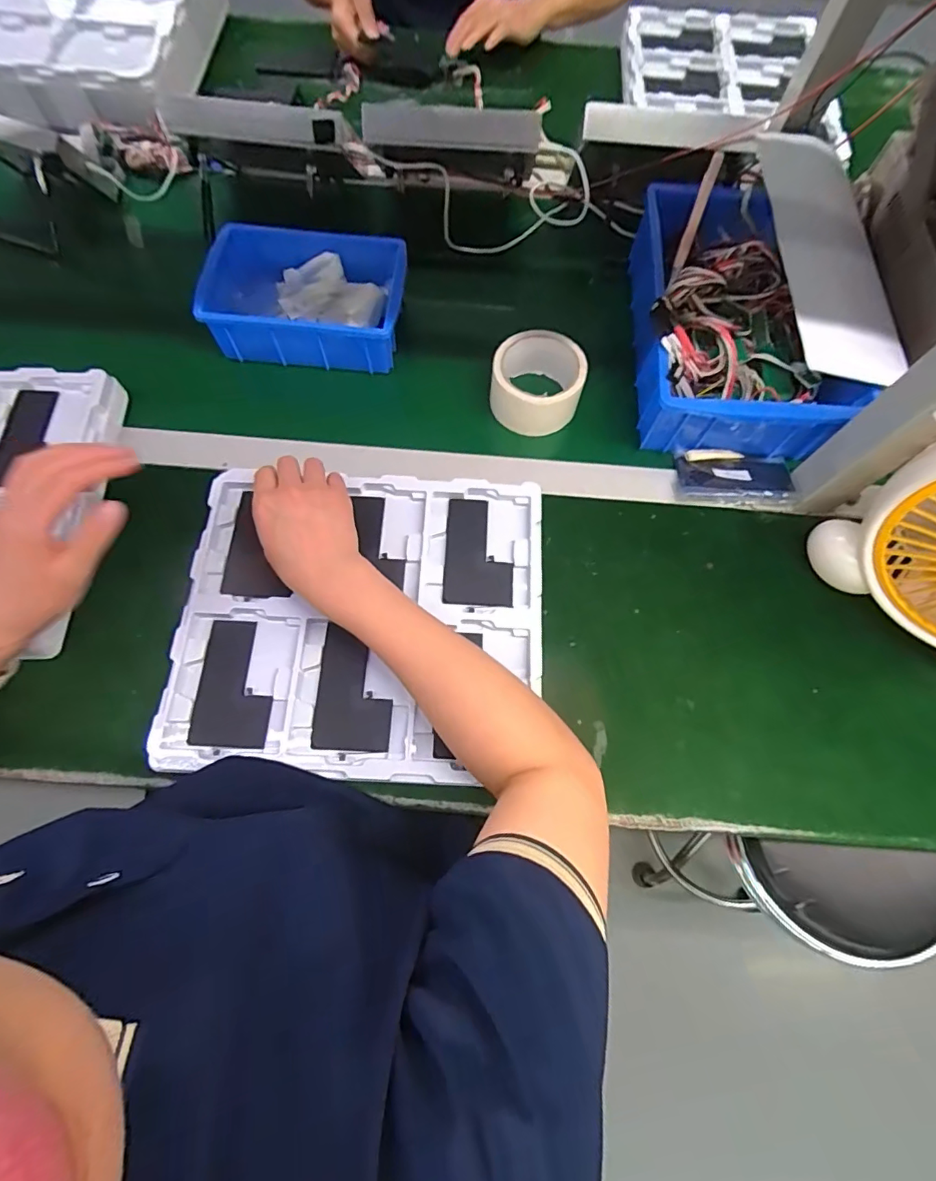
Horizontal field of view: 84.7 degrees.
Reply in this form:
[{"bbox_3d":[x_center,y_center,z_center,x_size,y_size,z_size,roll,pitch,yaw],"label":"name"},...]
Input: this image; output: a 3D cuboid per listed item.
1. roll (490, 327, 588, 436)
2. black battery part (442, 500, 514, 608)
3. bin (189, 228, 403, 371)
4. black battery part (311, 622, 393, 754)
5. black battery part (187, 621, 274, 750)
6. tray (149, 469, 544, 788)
[{"bbox_3d":[0.073,-0.219,0.531,0.089,0.049,0.095,1,71,-2],"label":"roll"},{"bbox_3d":[0.010,-0.037,0.486,0.065,0.009,0.108,3,71,-1],"label":"black battery part"},{"bbox_3d":[-0.180,-0.322,0.562,0.219,0.067,0.132,8,71,1],"label":"bin"},{"bbox_3d":[-0.097,0.086,0.442,0.063,0.004,0.101,3,71,-1],"label":"black battery part"},{"bbox_3d":[-0.201,0.080,0.444,0.063,0.006,0.108,-1,71,-2],"label":"black battery part"},{"bbox_3d":[-0.096,0.023,0.466,0.319,0.024,0.276,3,71,-1],"label":"tray"}]

